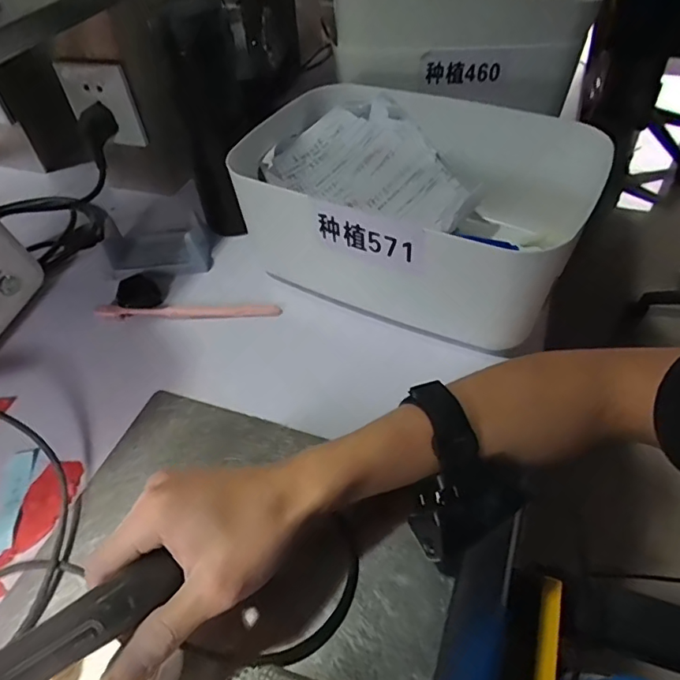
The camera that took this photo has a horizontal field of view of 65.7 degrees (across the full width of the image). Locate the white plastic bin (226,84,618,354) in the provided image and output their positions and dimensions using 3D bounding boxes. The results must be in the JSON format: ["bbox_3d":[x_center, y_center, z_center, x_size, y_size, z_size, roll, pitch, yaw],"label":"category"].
[{"bbox_3d":[0.063,-0.123,0.495,0.303,0.123,0.198,24,54,23],"label":"white plastic bin"}]

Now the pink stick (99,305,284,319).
[{"bbox_3d":[-0.142,-0.025,0.495,0.170,0.014,0.014,-2,48,2],"label":"pink stick"}]

